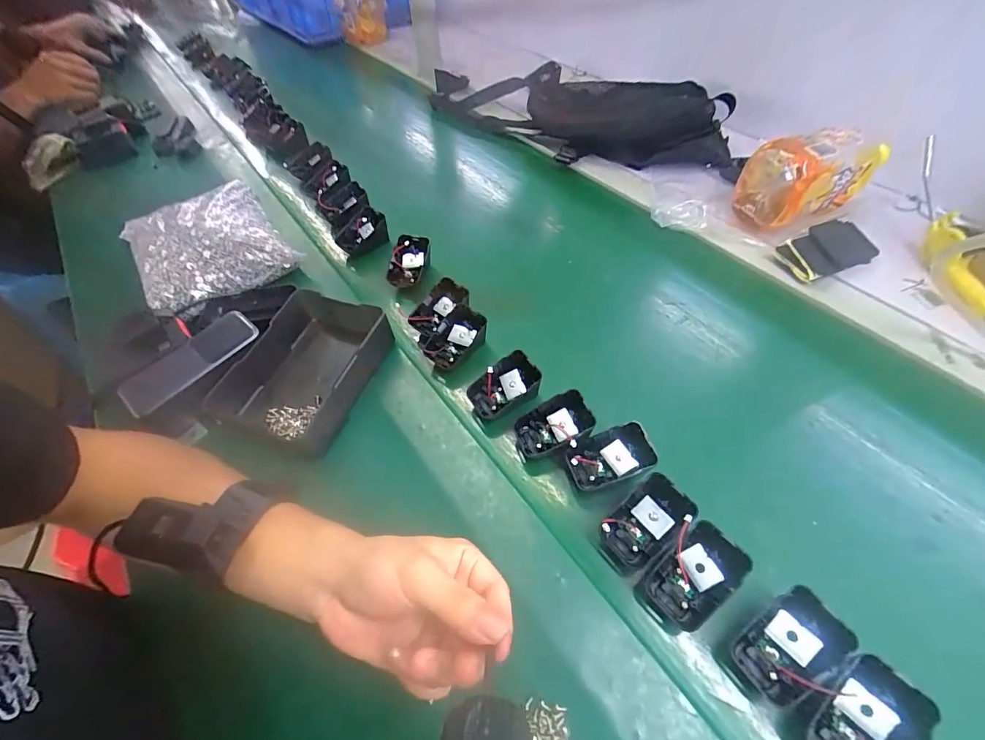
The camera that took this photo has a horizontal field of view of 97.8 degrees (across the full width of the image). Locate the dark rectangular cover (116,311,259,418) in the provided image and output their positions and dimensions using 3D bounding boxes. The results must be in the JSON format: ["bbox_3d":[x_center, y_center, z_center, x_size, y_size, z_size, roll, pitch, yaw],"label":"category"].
[{"bbox_3d":[-0.297,-0.009,0.423,0.047,0.007,0.129,39,70,18],"label":"dark rectangular cover"}]

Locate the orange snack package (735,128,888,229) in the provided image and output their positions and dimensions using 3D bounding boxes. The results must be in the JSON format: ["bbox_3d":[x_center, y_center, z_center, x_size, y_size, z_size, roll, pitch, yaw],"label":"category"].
[{"bbox_3d":[0.408,-0.246,0.547,0.176,0.094,0.074,-16,51,-5],"label":"orange snack package"}]

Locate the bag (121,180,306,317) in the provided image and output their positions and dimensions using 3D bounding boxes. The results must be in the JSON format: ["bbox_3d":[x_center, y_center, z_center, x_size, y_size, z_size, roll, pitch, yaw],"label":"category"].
[{"bbox_3d":[-0.378,-0.173,0.562,0.169,0.040,0.251,-35,55,-20],"label":"bag"}]

